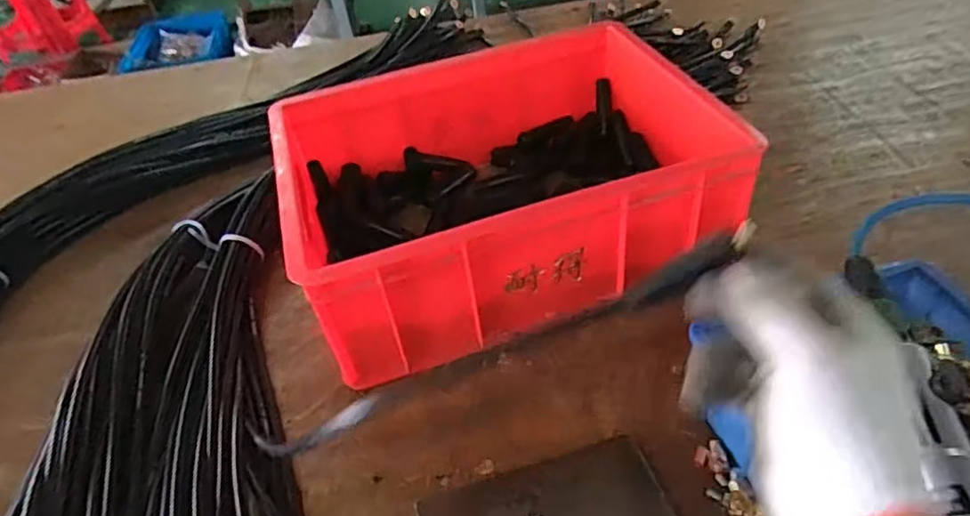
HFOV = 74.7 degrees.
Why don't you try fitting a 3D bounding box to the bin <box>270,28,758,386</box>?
[{"bbox_3d":[0.011,-0.077,0.653,0.398,0.143,0.295,-17,45,-10],"label":"bin"}]

